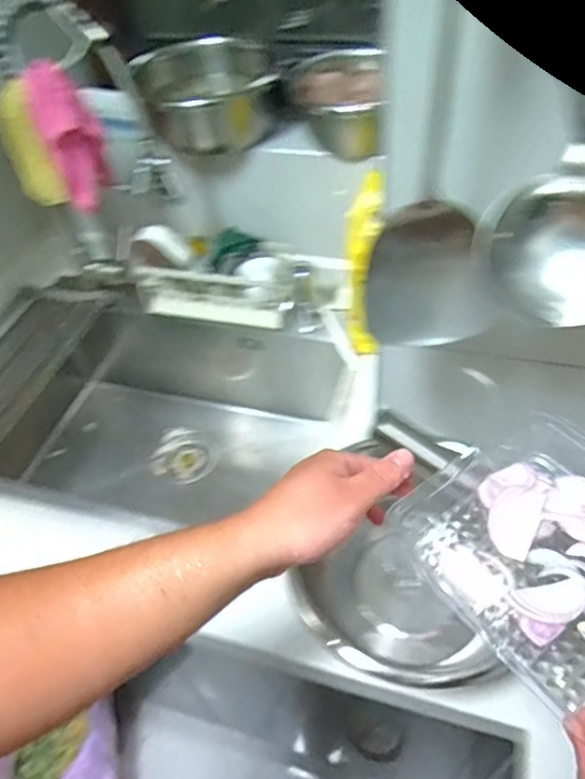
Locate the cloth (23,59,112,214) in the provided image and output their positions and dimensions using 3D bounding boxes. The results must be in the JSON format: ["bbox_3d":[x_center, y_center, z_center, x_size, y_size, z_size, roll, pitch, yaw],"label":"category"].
[{"bbox_3d":[-0.271,-0.309,0.721,0.072,0.177,0.051,-18,49,-8],"label":"cloth"}]

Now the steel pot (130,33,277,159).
[{"bbox_3d":[-0.124,-0.411,0.827,0.188,0.109,0.176,-3,49,4],"label":"steel pot"}]

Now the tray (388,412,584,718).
[{"bbox_3d":[0.188,0.107,0.396,0.173,0.042,0.193,-31,53,-19],"label":"tray"}]

